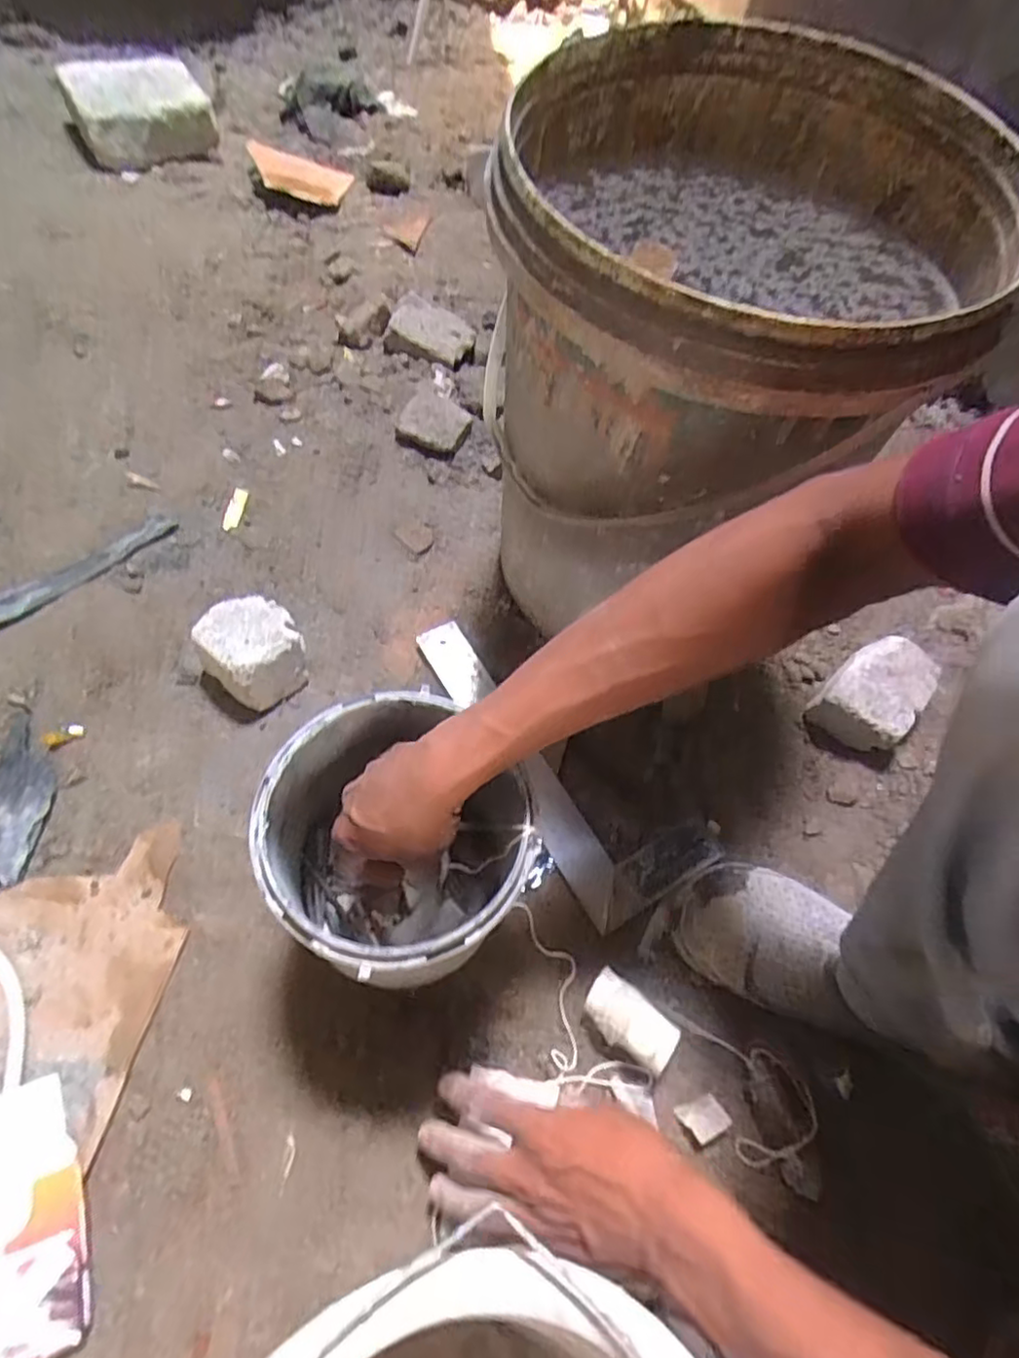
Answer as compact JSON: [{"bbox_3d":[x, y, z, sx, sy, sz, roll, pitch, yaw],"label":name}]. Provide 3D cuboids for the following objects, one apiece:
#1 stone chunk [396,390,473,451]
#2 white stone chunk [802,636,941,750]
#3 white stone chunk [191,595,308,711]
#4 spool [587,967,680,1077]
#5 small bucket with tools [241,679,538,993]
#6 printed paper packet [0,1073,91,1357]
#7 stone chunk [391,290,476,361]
[{"bbox_3d":[-0.089,-0.313,0.797,0.082,0.022,0.099,14,56,5],"label":"stone chunk"},{"bbox_3d":[0.346,0.014,0.631,0.079,0.053,0.124,41,62,17],"label":"white stone chunk"},{"bbox_3d":[-0.225,-0.024,0.587,0.080,0.056,0.096,-36,69,-26],"label":"white stone chunk"},{"bbox_3d":[0.082,0.239,0.467,0.063,0.034,0.037,34,60,13],"label":"spool"},{"bbox_3d":[-0.073,0.123,0.440,0.144,0.168,0.157,2,56,-3],"label":"small bucket with tools"},{"bbox_3d":[-0.288,0.313,0.383,0.072,0.020,0.135,-5,55,-31],"label":"printed paper packet"},{"bbox_3d":[-0.103,-0.450,0.871,0.116,0.042,0.080,29,59,10],"label":"stone chunk"}]

